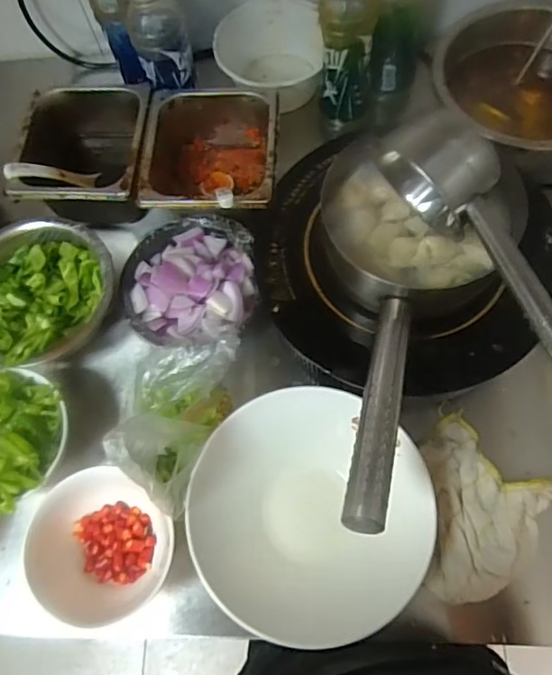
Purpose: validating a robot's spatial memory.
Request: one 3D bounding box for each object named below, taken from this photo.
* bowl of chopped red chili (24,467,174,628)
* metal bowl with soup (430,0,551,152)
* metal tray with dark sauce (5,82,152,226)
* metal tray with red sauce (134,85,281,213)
[{"bbox_3d":[-0.176,0.210,0.546,0.137,0.057,0.129,-1,68,2],"label":"bowl of chopped red chili"},{"bbox_3d":[0.315,-0.320,0.681,0.215,0.107,0.185,28,72,13],"label":"metal bowl with soup"},{"bbox_3d":[-0.238,-0.230,0.722,0.160,0.118,0.186,2,68,3],"label":"metal tray with dark sauce"},{"bbox_3d":[-0.080,-0.207,0.687,0.160,0.099,0.179,2,68,3],"label":"metal tray with red sauce"}]

